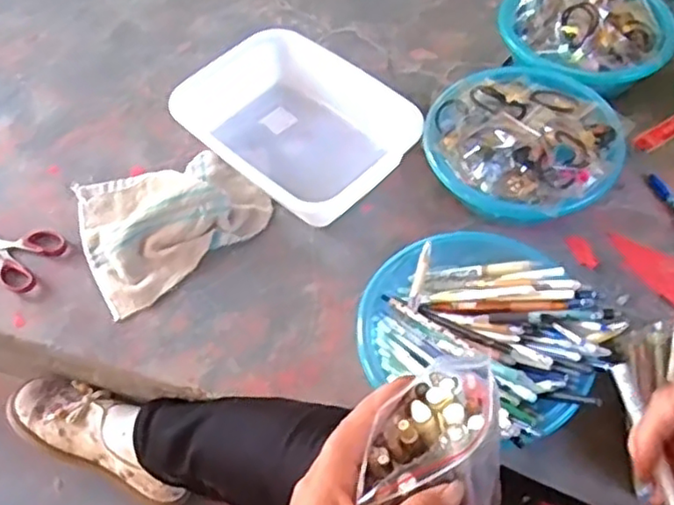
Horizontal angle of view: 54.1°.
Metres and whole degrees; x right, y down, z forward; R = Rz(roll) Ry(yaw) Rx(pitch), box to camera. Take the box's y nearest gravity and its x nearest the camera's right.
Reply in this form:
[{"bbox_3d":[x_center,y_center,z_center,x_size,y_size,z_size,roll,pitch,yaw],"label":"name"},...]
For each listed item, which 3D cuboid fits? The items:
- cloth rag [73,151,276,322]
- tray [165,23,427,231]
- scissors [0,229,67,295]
[{"bbox_3d":[-0.210,-0.060,0.804,0.223,0.050,0.201,-28,60,-16],"label":"cloth rag"},{"bbox_3d":[-0.054,-0.160,0.848,0.257,0.080,0.206,37,65,24],"label":"tray"},{"bbox_3d":[-0.406,-0.011,0.810,0.141,0.004,0.086,25,61,18],"label":"scissors"}]

